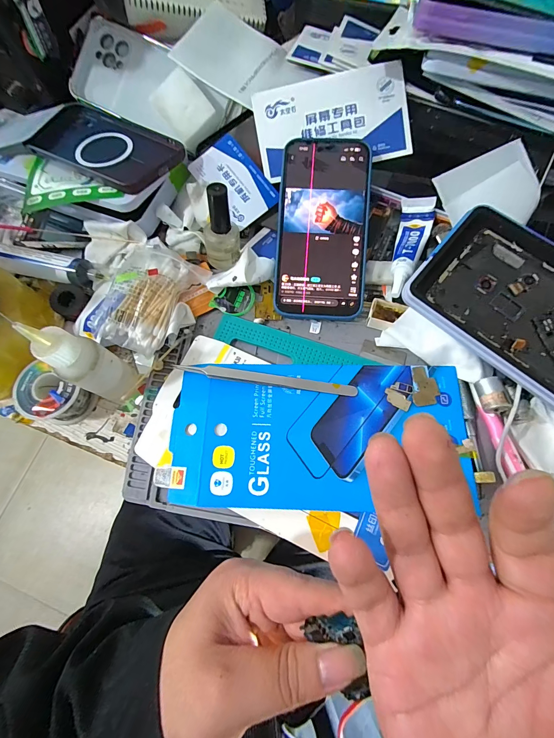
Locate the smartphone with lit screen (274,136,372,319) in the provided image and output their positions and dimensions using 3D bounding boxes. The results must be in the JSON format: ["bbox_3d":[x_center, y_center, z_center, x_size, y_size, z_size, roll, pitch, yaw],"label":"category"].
[{"bbox_3d":[0.042,-0.132,0.296,0.080,0.012,0.169,4,88,3],"label":"smartphone with lit screen"}]

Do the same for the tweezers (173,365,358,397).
[{"bbox_3d":[-0.011,0.008,0.270,0.154,0.004,0.012,8,72,4],"label":"tweezers"}]

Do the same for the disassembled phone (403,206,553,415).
[{"bbox_3d":[0.203,-0.040,0.244,0.185,0.016,0.103,41,93,14],"label":"disassembled phone"}]

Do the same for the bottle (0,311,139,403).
[{"bbox_3d":[-0.141,-0.006,0.229,0.025,0.116,0.032,26,74,10],"label":"bottle"}]

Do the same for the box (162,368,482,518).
[{"bbox_3d":[0.037,0.051,0.256,0.219,0.008,0.117,2,72,3],"label":"box"}]

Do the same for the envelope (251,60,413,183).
[{"bbox_3d":[0.052,-0.232,0.302,0.139,0.004,0.080,-9,98,5],"label":"envelope"}]

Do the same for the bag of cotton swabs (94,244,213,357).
[{"bbox_3d":[-0.117,-0.066,0.286,0.071,0.034,0.102,25,74,10],"label":"bag of cotton swabs"}]

